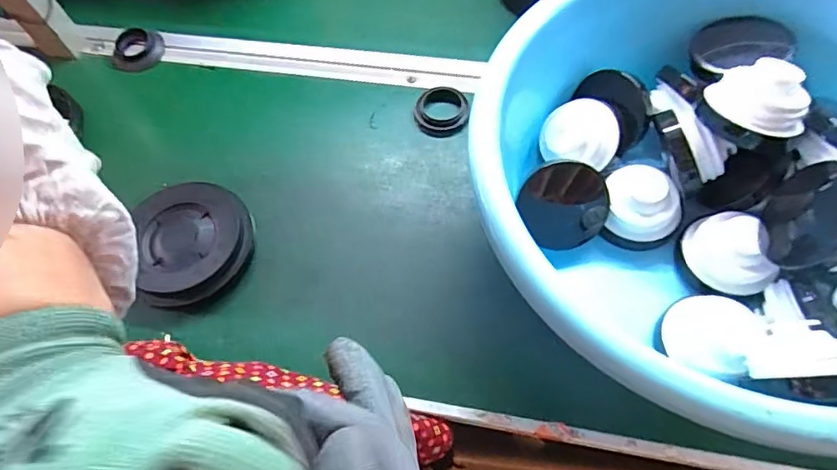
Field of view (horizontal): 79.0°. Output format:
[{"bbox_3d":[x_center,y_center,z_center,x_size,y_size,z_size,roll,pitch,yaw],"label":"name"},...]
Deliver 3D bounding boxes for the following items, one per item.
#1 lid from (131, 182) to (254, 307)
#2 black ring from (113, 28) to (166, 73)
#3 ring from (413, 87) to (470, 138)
[{"bbox_3d":[-0.198,0.008,0.456,0.096,0.026,0.116,-16,63,-6],"label":"lid"},{"bbox_3d":[-0.307,-0.202,0.557,0.054,0.014,0.048,9,91,7],"label":"black ring"},{"bbox_3d":[0.023,-0.127,0.522,0.055,0.012,0.054,-2,63,1],"label":"ring"}]

